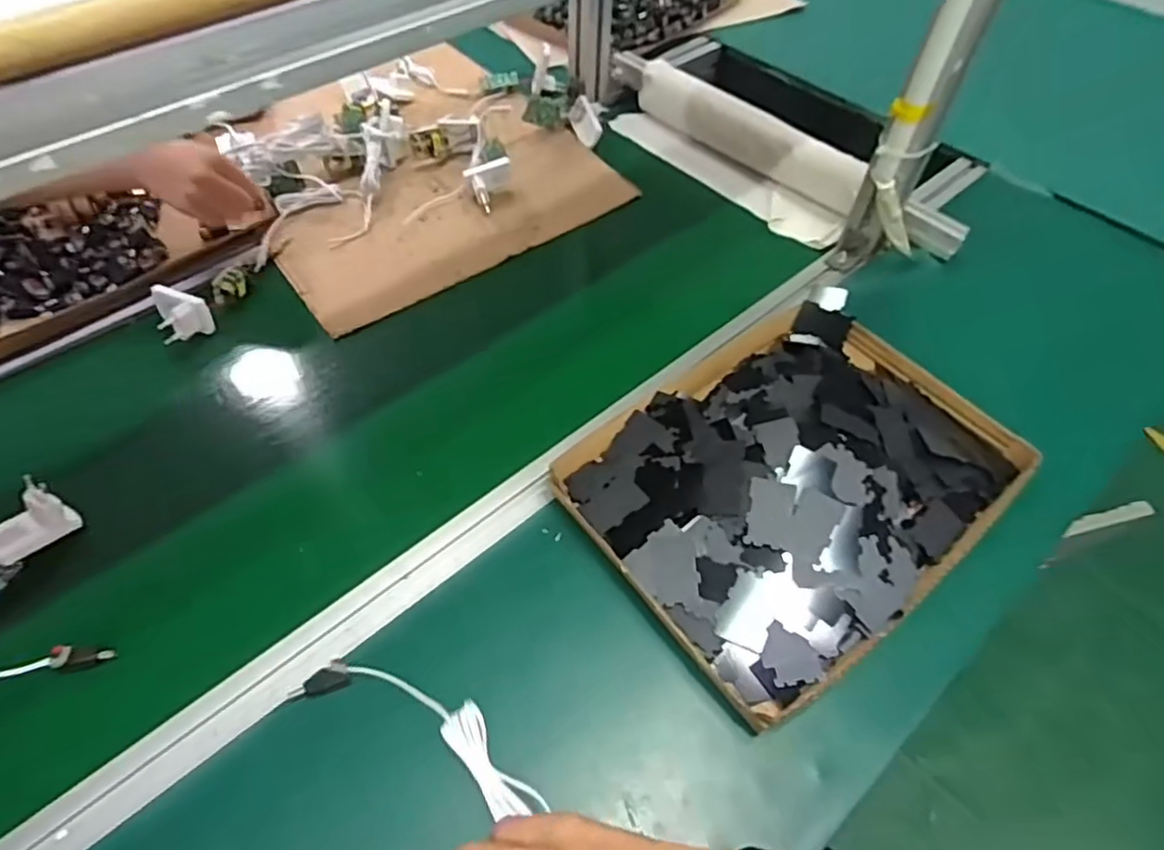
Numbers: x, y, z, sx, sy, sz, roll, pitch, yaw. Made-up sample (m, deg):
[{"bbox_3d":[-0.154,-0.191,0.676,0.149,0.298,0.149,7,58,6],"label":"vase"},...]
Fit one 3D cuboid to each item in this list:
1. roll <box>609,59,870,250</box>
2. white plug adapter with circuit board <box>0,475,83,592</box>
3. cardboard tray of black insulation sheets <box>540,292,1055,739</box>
[{"bbox_3d":[0.192,-0.351,0.828,0.112,0.069,0.382,-30,60,-20],"label":"roll"},{"bbox_3d":[-0.443,0.093,0.490,0.043,0.036,0.100,28,59,17],"label":"white plug adapter with circuit board"},{"bbox_3d":[0.178,0.031,0.537,0.350,0.048,0.265,-33,62,-22],"label":"cardboard tray of black insulation sheets"}]

